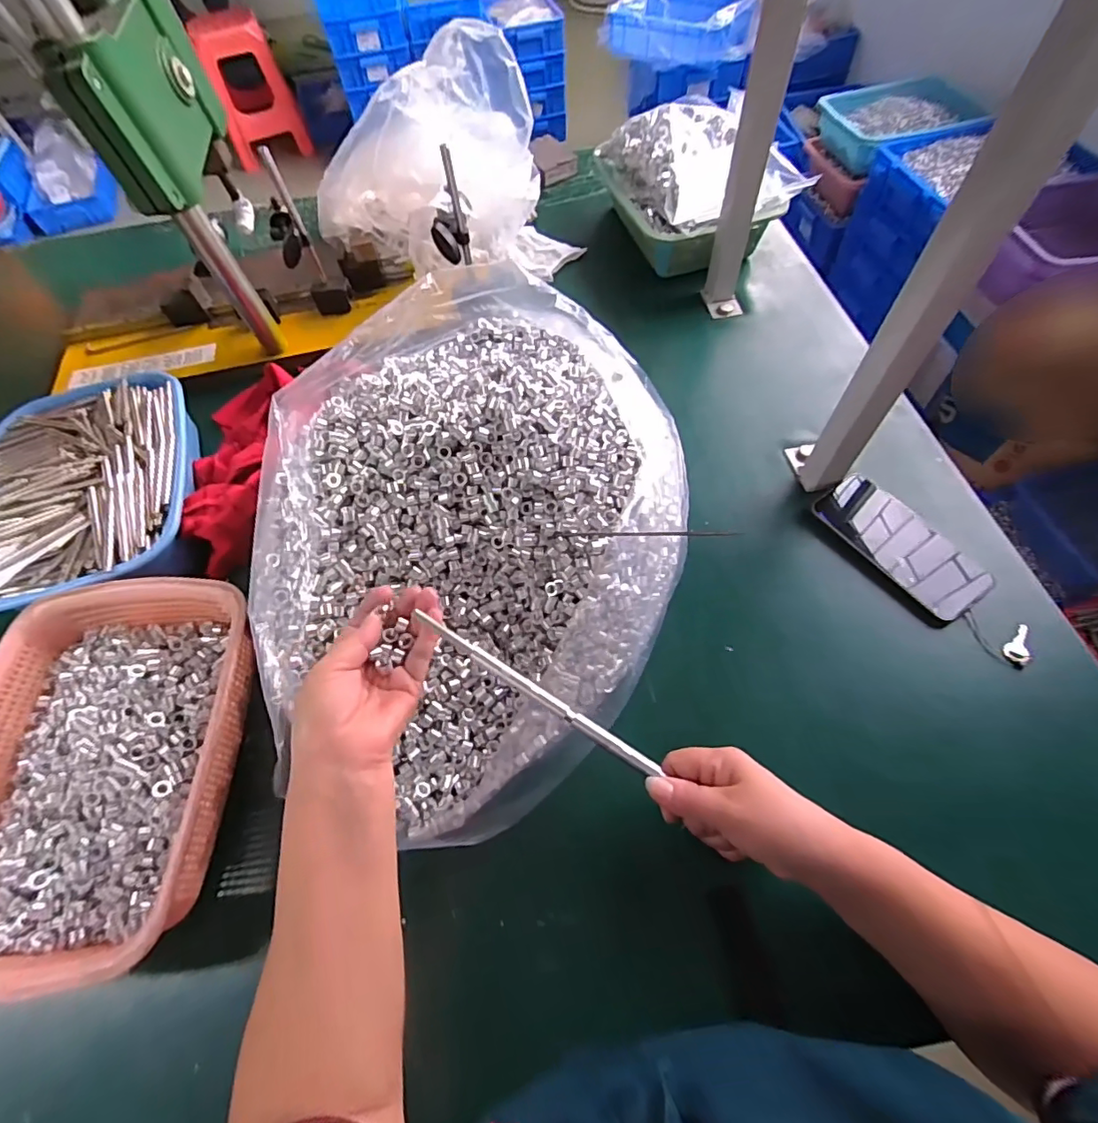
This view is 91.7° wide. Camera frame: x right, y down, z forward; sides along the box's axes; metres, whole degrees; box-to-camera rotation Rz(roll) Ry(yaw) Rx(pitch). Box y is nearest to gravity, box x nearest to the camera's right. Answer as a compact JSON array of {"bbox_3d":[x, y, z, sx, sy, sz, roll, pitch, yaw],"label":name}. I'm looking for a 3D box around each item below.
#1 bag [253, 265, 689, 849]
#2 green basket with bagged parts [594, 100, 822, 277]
[{"bbox_3d":[-0.062,-0.057,0.501,0.373,0.131,0.551,12,62,11],"label":"bag"},{"bbox_3d":[0.194,-0.517,0.742,0.187,0.135,0.254,-18,61,-6],"label":"green basket with bagged parts"}]

